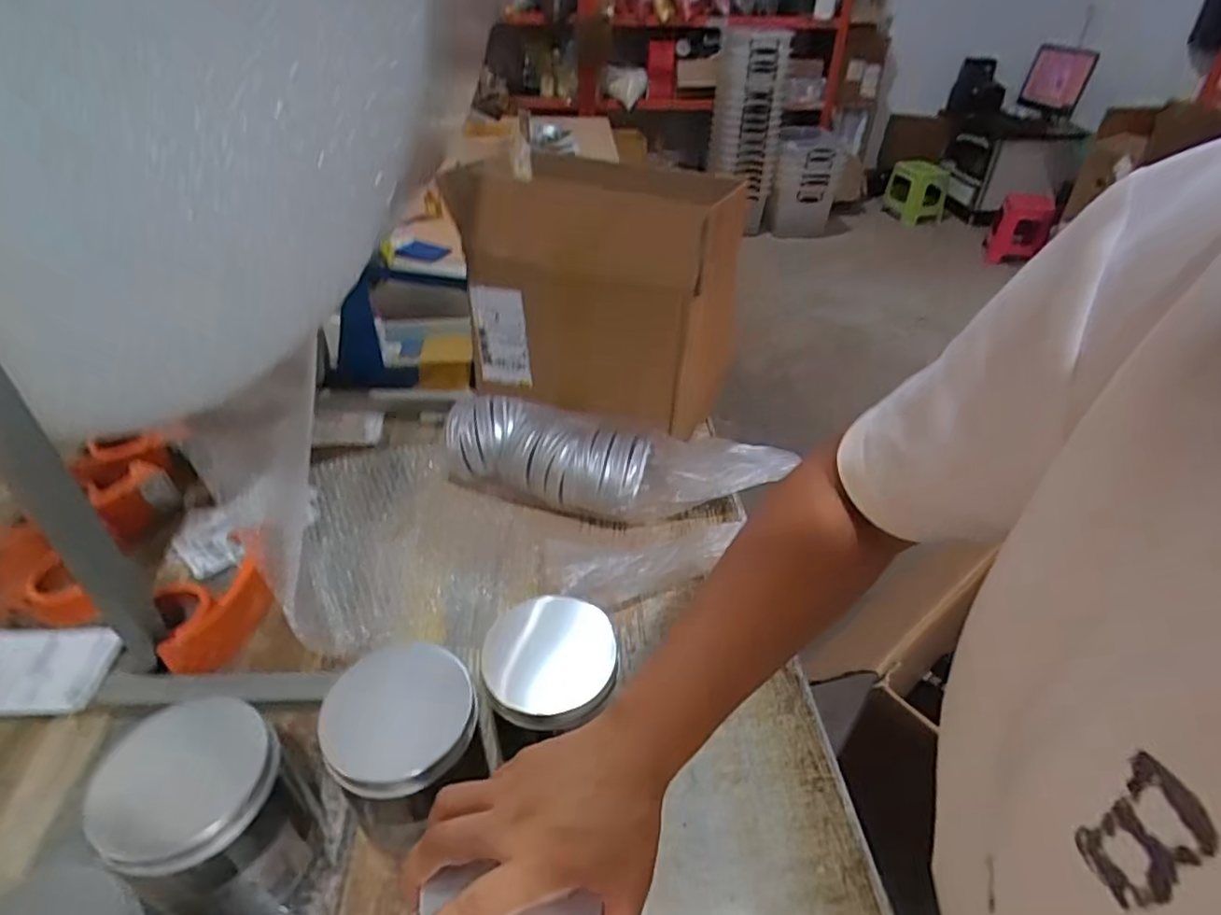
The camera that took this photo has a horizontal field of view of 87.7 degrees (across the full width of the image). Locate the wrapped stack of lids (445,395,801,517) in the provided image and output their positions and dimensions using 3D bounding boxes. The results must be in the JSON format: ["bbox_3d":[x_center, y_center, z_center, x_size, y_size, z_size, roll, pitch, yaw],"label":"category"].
[{"bbox_3d":[-0.003,0.006,0.716,0.383,0.075,0.094,8,38,9],"label":"wrapped stack of lids"}]

